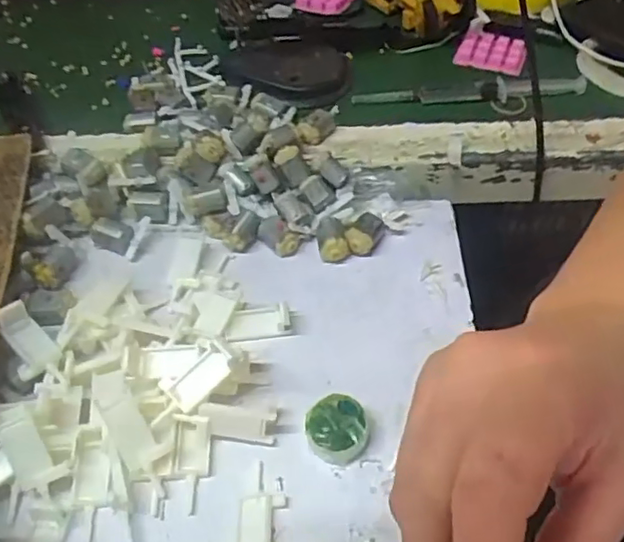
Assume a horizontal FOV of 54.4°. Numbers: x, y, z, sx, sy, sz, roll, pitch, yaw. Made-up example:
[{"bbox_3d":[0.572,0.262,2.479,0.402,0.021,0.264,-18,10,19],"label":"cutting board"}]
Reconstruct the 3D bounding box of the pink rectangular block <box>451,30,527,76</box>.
[{"bbox_3d":[0.163,-0.200,0.551,0.058,0.011,0.043,19,54,15],"label":"pink rectangular block"}]

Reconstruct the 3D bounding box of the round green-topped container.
[{"bbox_3d":[0.013,0.085,0.325,0.033,0.018,0.033,0,51,1],"label":"round green-topped container"}]

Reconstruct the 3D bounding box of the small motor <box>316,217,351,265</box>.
[{"bbox_3d":[0.014,-0.021,0.409,0.020,0.023,0.029,-5,52,-3],"label":"small motor"}]

